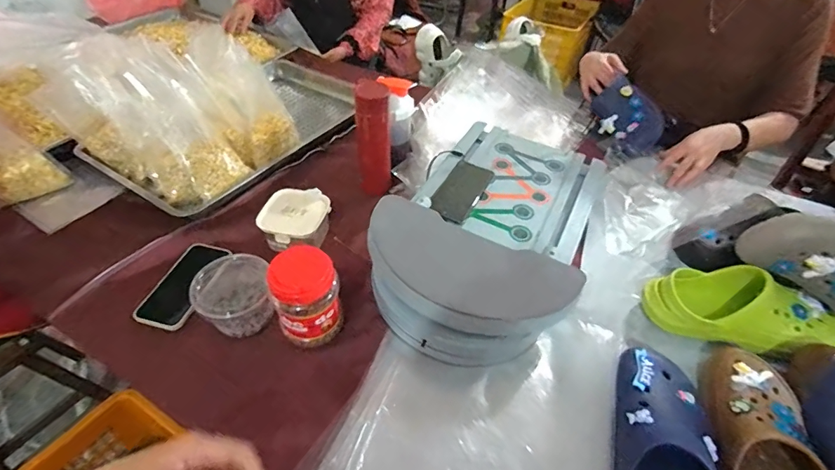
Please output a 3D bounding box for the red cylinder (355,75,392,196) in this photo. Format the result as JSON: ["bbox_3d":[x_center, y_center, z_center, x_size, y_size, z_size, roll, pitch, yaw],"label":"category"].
[{"bbox_3d":[-0.087,-0.184,0.841,0.067,0.235,0.077,-3,45,-6],"label":"red cylinder"}]

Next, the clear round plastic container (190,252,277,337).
[{"bbox_3d":[-0.280,0.095,0.650,0.105,0.079,0.102,1,45,-1],"label":"clear round plastic container"}]

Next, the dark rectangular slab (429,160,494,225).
[{"bbox_3d":[0.079,-0.083,0.779,0.073,0.013,0.171,22,48,18],"label":"dark rectangular slab"}]

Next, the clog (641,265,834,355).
[{"bbox_3d":[0.504,0.115,0.648,0.282,0.086,0.110,12,45,9],"label":"clog"}]

